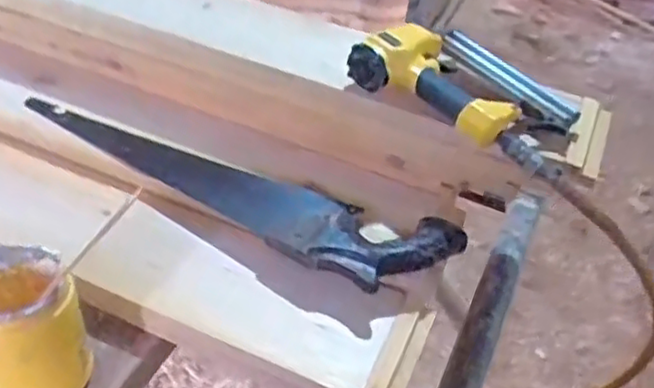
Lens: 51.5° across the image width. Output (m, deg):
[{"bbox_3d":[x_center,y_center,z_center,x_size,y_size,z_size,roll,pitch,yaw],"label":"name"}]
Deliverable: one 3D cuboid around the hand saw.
[{"bbox_3d":[-0.135,-0.025,0.841,0.605,0.044,0.126,23,45,19],"label":"hand saw"}]

